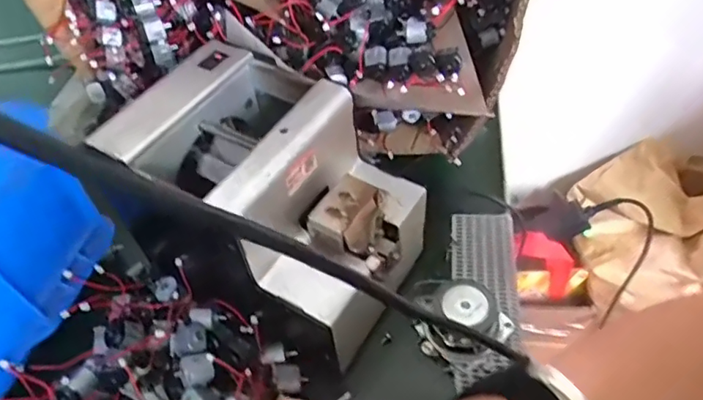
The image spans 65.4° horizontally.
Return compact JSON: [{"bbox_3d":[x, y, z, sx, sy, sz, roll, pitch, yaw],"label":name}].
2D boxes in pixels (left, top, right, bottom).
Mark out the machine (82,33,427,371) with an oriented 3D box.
[{"bbox_3d":[-0.051,0.001,0.384,0.174,0.145,0.122,22,56,25],"label":"machine"}]

